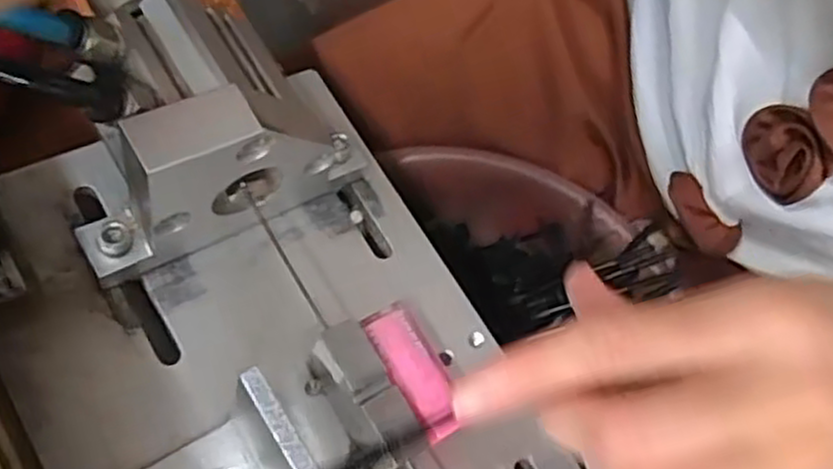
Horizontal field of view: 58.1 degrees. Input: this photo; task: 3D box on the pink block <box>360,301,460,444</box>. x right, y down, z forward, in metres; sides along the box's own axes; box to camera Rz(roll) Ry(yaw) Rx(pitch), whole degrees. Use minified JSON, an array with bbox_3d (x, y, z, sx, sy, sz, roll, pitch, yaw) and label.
[{"bbox_3d":[-0.002,0.048,0.260,0.019,0.011,0.047,-25,70,-32],"label":"pink block"}]

